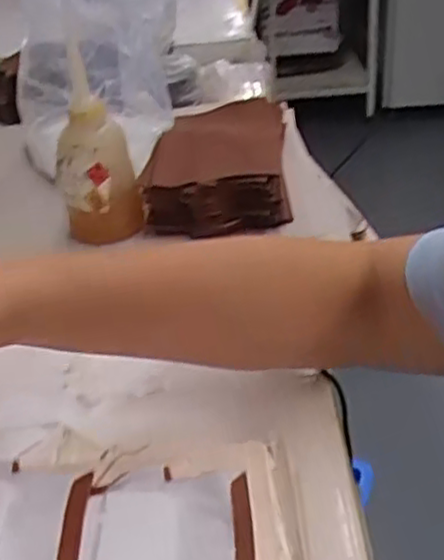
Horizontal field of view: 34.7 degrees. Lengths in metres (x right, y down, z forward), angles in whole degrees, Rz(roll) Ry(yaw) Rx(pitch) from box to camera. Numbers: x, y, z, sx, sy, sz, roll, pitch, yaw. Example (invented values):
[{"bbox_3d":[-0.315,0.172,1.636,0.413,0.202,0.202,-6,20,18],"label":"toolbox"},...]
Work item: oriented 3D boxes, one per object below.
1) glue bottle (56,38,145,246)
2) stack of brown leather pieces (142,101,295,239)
[{"bbox_3d":[-0.109,-0.110,0.603,0.063,0.152,0.060,-10,34,-9],"label":"glue bottle"},{"bbox_3d":[-0.003,-0.119,0.690,0.124,0.056,0.236,-2,33,4],"label":"stack of brown leather pieces"}]

